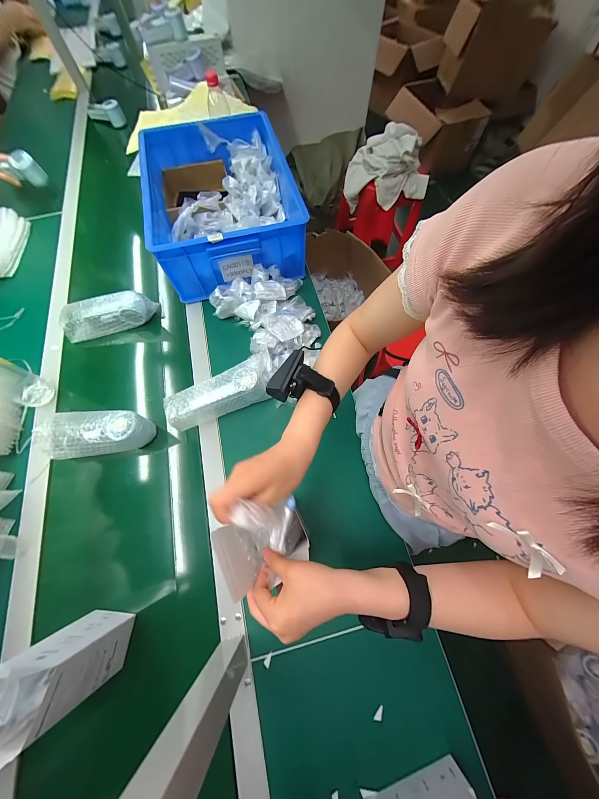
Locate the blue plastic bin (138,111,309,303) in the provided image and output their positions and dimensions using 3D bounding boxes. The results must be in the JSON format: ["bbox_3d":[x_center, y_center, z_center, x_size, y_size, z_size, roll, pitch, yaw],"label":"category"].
[{"bbox_3d":[-0.190,-0.505,0.696,0.361,0.154,0.470,-13,69,-3],"label":"blue plastic bin"}]

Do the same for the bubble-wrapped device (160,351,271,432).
[{"bbox_3d":[-0.155,-0.017,0.550,0.228,0.071,0.087,-28,71,-9],"label":"bubble-wrapped device"}]

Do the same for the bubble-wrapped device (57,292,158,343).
[{"bbox_3d":[-0.464,-0.205,0.642,0.206,0.074,0.075,-10,69,-2],"label":"bubble-wrapped device"}]

